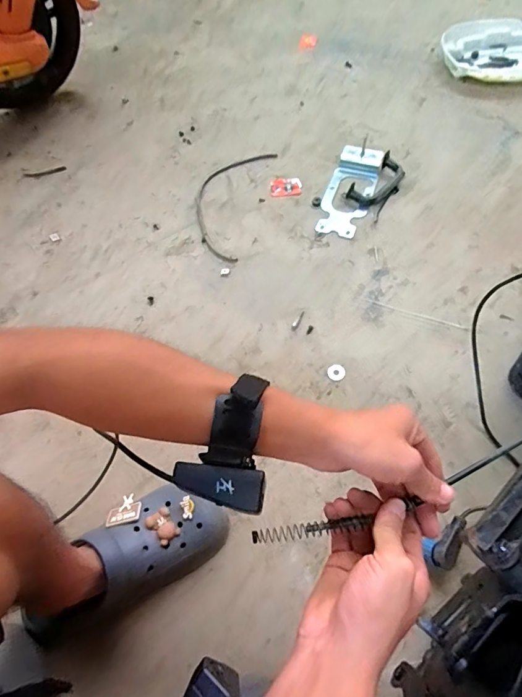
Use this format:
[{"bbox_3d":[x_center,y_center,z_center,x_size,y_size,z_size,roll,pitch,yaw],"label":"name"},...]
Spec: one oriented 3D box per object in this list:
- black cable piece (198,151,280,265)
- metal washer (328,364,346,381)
[{"bbox_3d":[-0.076,-0.334,0.907,0.147,0.012,0.342,12,62,11],"label":"black cable piece"},{"bbox_3d":[0.128,0.040,0.683,0.030,0.004,0.028,-2,60,3],"label":"metal washer"}]

